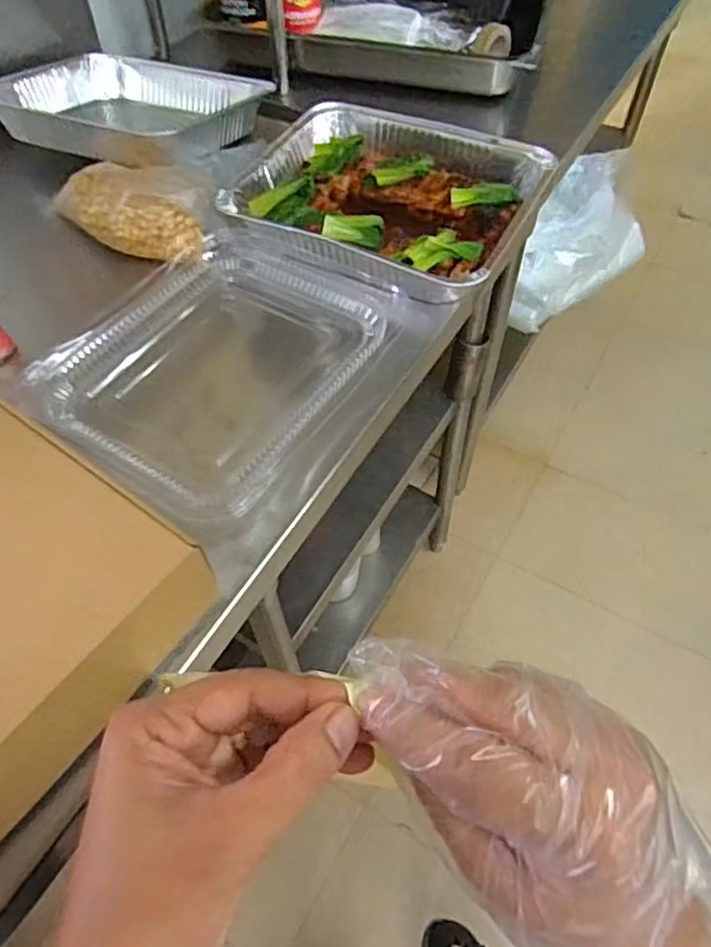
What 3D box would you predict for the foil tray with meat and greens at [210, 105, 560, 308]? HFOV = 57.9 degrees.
[{"bbox_3d":[0.036,-0.319,0.740,0.313,0.055,0.257,23,59,17],"label":"foil tray with meat and greens"}]

